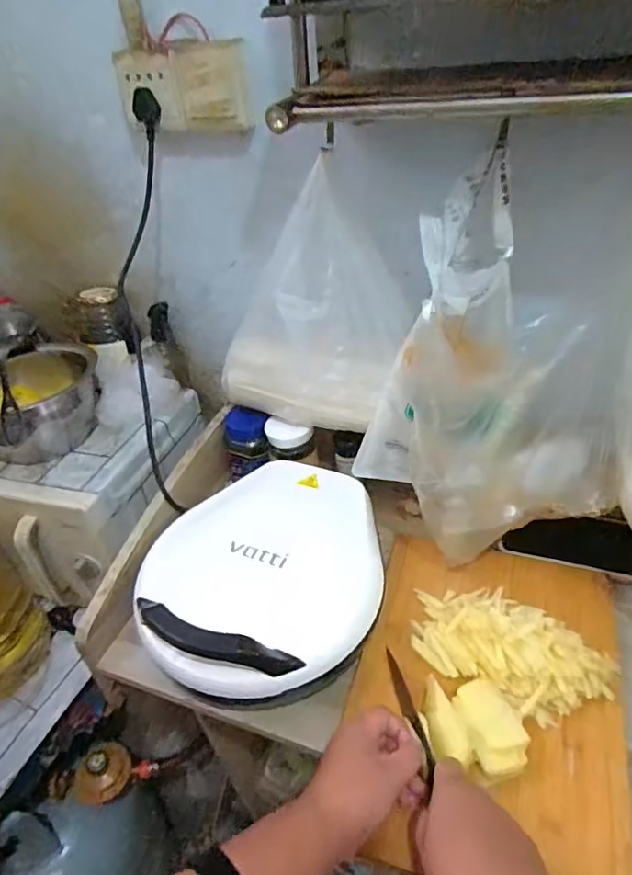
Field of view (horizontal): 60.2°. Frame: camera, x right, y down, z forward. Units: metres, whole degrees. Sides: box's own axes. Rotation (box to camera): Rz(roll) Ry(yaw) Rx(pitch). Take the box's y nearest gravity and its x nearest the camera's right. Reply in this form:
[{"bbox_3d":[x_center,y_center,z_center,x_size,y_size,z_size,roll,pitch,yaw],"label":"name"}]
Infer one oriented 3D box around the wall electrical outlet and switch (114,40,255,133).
[{"bbox_3d":[-0.155,-0.403,0.633,0.166,0.083,0.021,9,40,18],"label":"wall electrical outlet and switch"}]

